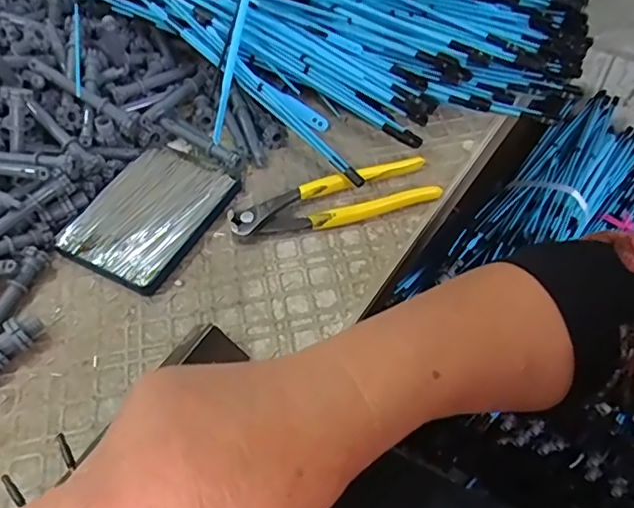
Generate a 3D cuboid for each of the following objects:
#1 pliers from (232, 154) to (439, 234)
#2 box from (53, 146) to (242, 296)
[{"bbox_3d":[0.014,-0.043,0.447,0.161,0.015,0.048,-14,53,-8],"label":"pliers"},{"bbox_3d":[-0.131,-0.034,0.450,0.093,0.008,0.127,24,57,19],"label":"box"}]

